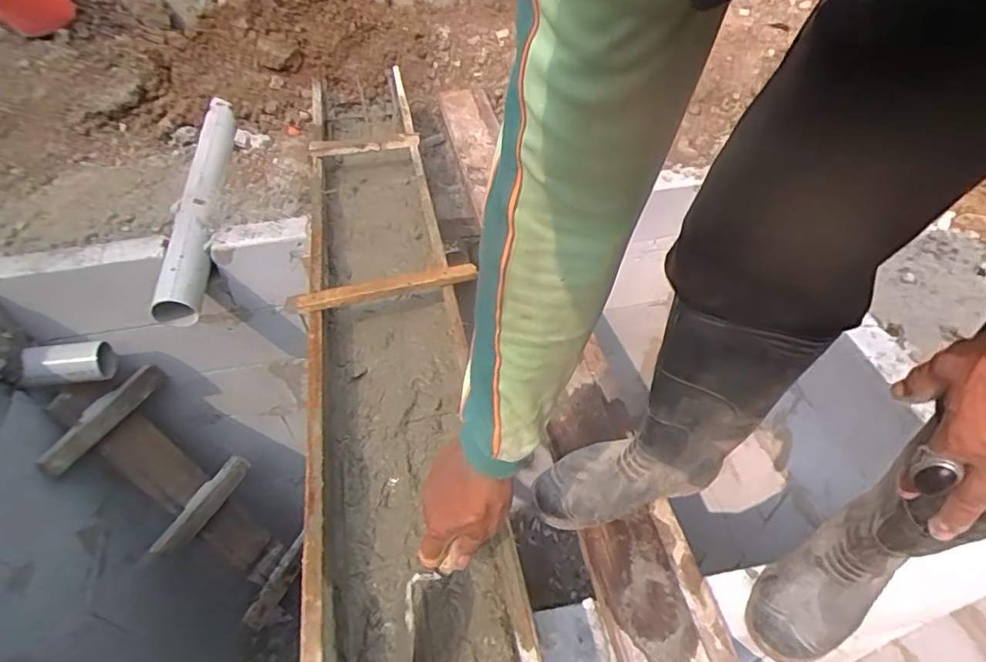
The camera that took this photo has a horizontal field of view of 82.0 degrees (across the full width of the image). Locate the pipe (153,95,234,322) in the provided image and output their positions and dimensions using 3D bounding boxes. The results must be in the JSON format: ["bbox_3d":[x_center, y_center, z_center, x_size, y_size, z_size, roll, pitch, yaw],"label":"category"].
[{"bbox_3d":[-0.721,-0.329,1.417,0.112,0.113,0.774,-10,49,-5],"label":"pipe"}]

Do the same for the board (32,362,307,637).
[{"bbox_3d":[-0.808,0.468,1.540,0.095,0.843,0.297,0,40,39],"label":"board"}]

